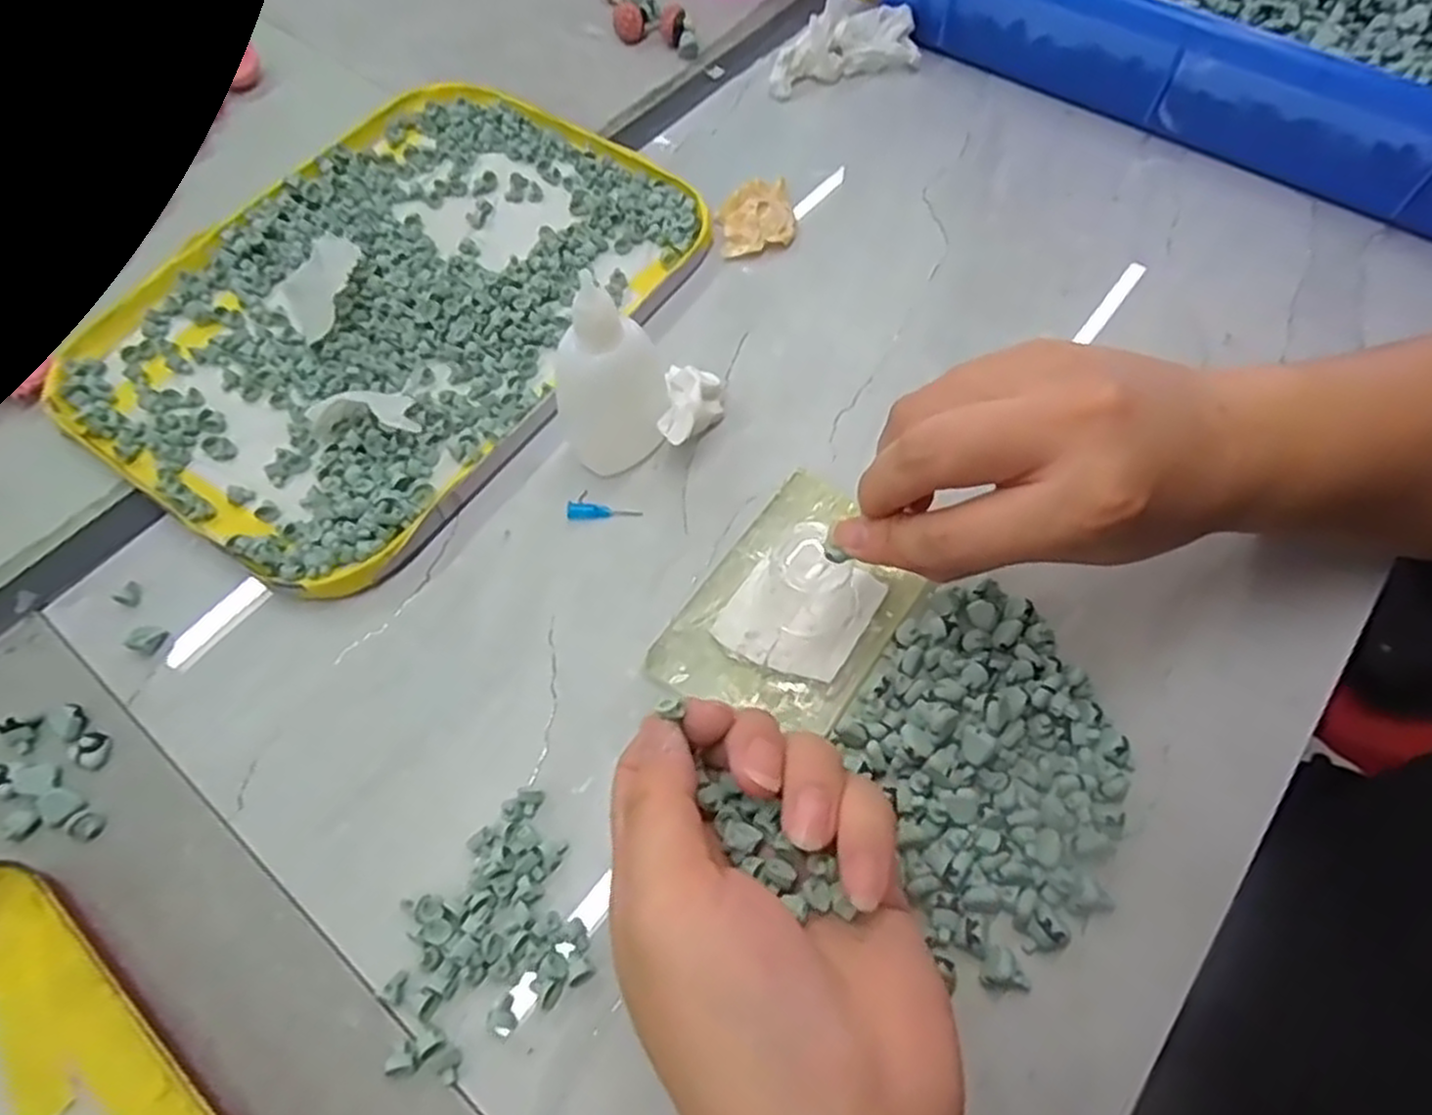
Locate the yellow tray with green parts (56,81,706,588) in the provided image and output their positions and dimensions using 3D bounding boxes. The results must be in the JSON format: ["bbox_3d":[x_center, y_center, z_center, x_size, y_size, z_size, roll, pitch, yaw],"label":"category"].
[{"bbox_3d":[-0.148,-0.125,0.364,0.200,0.020,0.271,32,66,16],"label":"yellow tray with green parts"}]

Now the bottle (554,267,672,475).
[{"bbox_3d":[-0.042,-0.079,0.301,0.042,0.079,0.052,-9,62,-4],"label":"bottle"}]

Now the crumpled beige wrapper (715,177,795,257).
[{"bbox_3d":[0.020,-0.173,0.393,0.037,0.010,0.042,-10,62,-5],"label":"crumpled beige wrapper"}]

